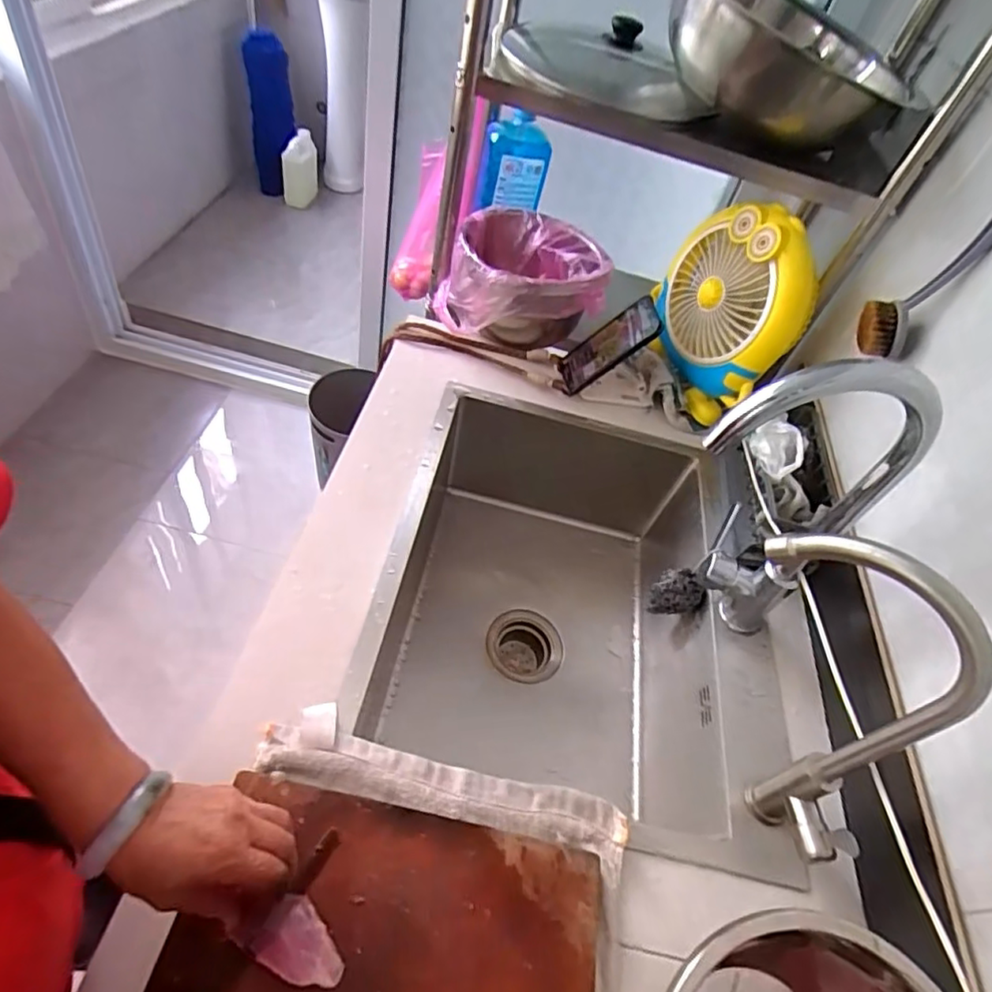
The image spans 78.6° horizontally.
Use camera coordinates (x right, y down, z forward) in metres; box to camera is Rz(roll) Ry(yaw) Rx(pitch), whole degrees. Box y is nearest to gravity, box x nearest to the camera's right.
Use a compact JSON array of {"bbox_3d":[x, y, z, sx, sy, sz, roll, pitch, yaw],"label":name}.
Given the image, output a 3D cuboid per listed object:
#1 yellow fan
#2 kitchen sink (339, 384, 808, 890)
[{"bbox_3d":[0.328,-0.269,0.863,0.118,0.244,0.219,-9,54,-22],"label":"yellow fan"},{"bbox_3d":[0.090,0.141,0.789,0.442,0.236,0.565,15,49,-3],"label":"kitchen sink"}]

